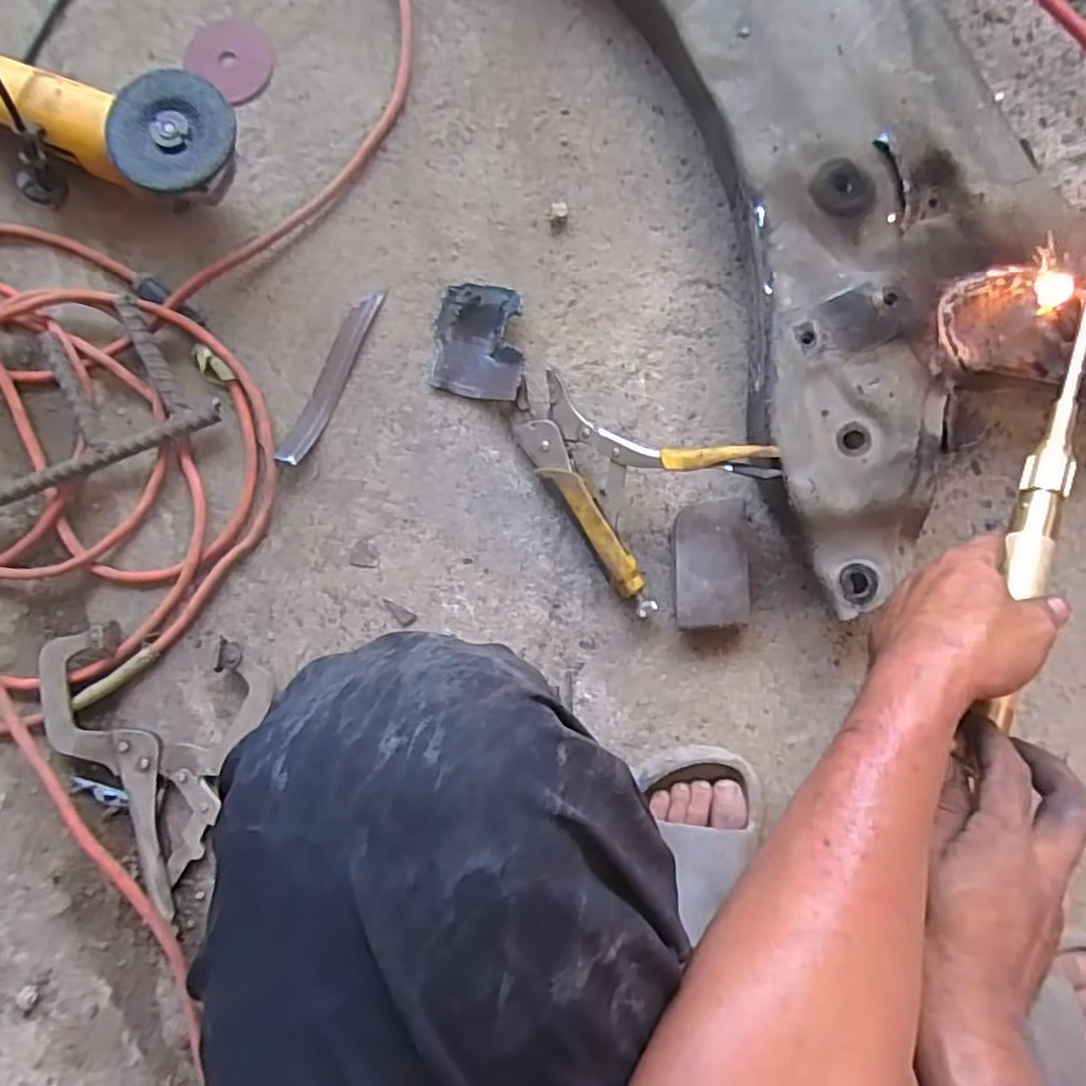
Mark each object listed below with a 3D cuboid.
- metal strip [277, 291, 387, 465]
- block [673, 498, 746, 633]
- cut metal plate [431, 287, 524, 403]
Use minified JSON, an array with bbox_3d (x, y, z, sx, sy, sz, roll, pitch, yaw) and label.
[{"bbox_3d":[-0.184,-0.146,0.613,0.025,0.020,0.167,22,89,5],"label":"metal strip"},{"bbox_3d":[0.138,0.018,0.587,0.058,0.029,0.102,-2,87,4],"label":"block"},{"bbox_3d":[-0.056,-0.176,0.610,0.079,0.027,0.102,5,87,4],"label":"cut metal plate"}]

